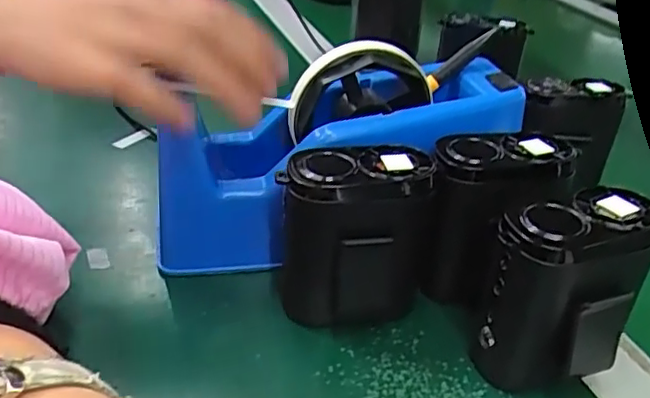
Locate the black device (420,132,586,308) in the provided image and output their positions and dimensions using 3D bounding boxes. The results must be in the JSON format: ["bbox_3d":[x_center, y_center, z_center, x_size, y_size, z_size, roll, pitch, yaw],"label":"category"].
[{"bbox_3d":[0.078,0.012,0.305,0.073,0.083,0.033,-8,34,-16],"label":"black device"}]

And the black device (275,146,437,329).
[{"bbox_3d":[0.014,0.021,0.286,0.065,0.084,0.038,-7,34,-15],"label":"black device"}]

